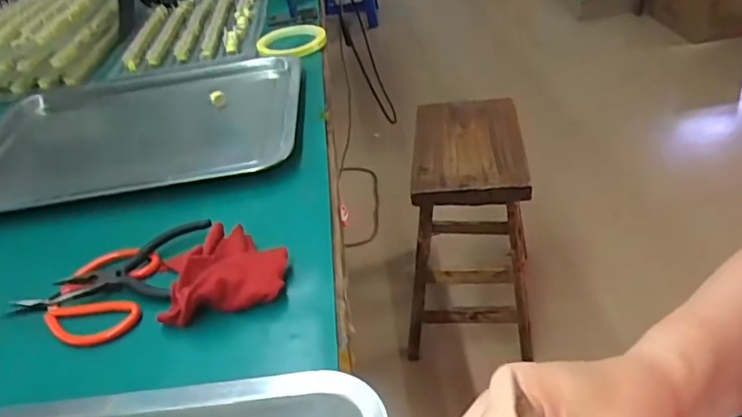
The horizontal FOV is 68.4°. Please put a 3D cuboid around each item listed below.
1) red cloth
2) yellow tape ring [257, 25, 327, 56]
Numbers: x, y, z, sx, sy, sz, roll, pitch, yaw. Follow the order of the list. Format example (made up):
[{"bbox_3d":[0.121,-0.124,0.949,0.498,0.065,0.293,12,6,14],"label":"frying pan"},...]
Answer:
[{"bbox_3d":[-0.113,0.044,0.410,0.095,0.029,0.078,-14,38,-6],"label":"red cloth"},{"bbox_3d":[-0.112,-0.241,0.784,0.096,0.014,0.109,-29,41,-24],"label":"yellow tape ring"}]

